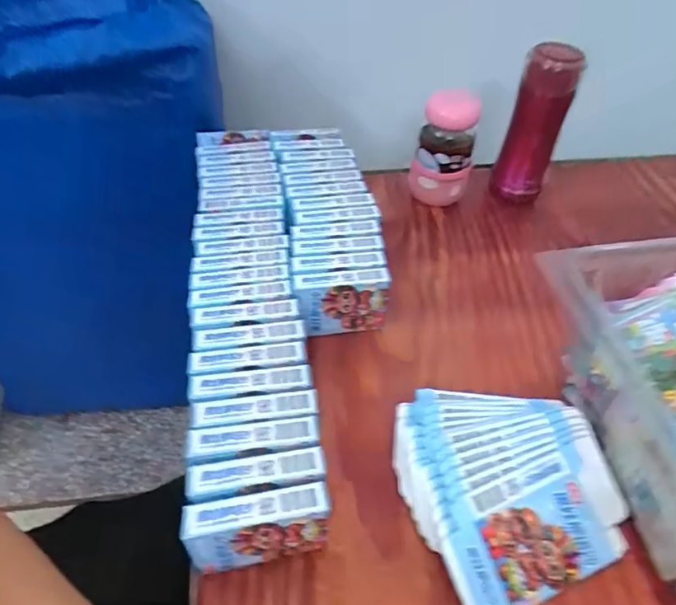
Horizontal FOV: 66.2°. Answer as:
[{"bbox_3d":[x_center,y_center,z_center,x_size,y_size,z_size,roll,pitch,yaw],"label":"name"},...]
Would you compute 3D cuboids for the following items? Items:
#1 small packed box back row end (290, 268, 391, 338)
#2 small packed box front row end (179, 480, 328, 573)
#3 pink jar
[{"bbox_3d":[0.002,0.001,0.511,0.090,0.067,0.024,-6,46,-8],"label":"small packed box back row end"},{"bbox_3d":[-0.054,0.158,0.356,0.092,0.069,0.025,-7,46,-9],"label":"small packed box front row end"},{"bbox_3d":[0.133,-0.191,0.649,0.071,0.145,0.055,10,46,7],"label":"pink jar"}]

